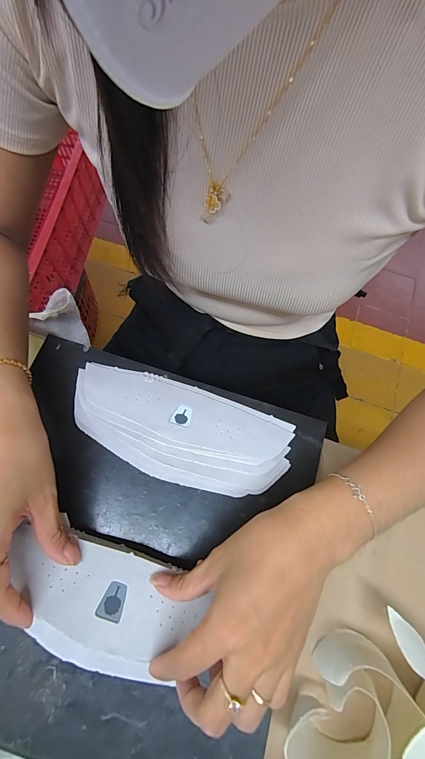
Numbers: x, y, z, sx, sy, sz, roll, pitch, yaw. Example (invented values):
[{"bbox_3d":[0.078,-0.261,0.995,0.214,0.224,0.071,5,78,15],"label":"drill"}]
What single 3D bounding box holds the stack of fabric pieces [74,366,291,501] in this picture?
[{"bbox_3d":[-0.030,0.044,0.281,0.197,0.042,0.086,19,72,7],"label":"stack of fabric pieces"}]

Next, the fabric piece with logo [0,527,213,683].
[{"bbox_3d":[-0.085,0.163,0.225,0.144,0.022,0.072,17,72,6],"label":"fabric piece with logo"}]

